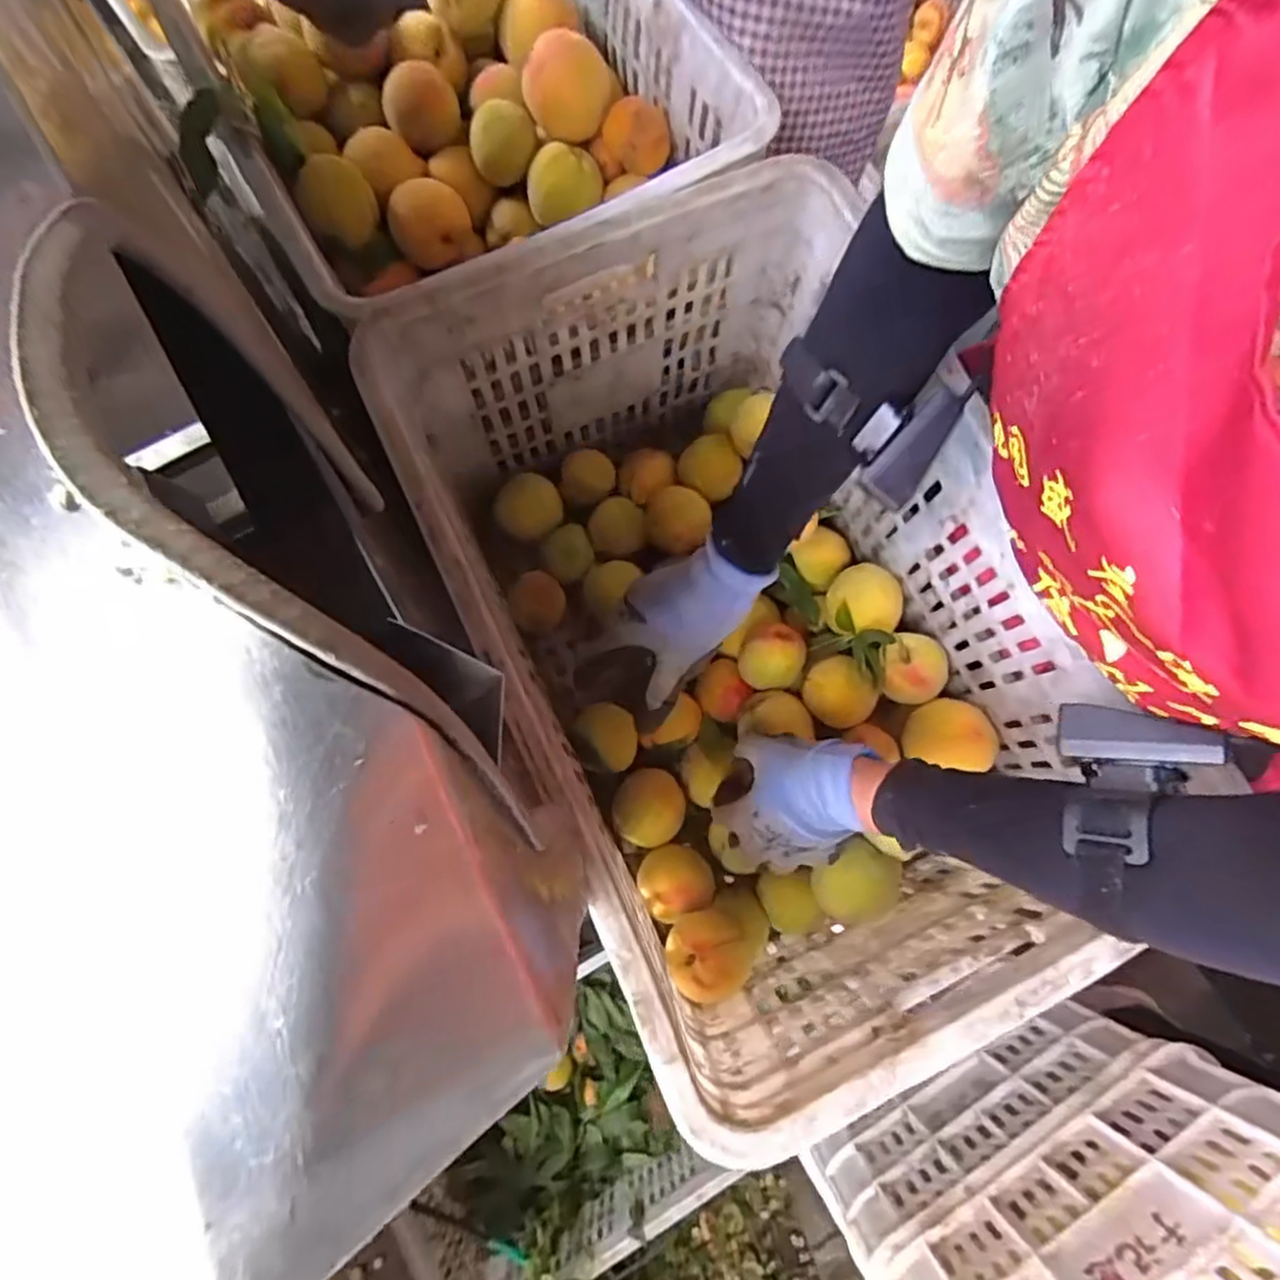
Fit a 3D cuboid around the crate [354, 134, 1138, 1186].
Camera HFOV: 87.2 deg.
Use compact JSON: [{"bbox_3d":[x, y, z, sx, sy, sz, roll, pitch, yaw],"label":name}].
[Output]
[{"bbox_3d":[0.072,-0.008,0.514,0.334,0.262,0.524,-23,77,-6],"label":"crate"}]

